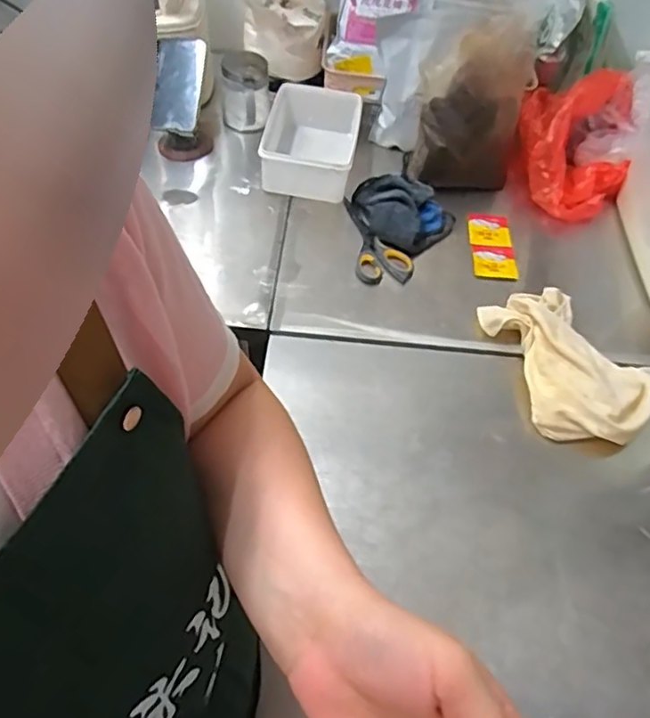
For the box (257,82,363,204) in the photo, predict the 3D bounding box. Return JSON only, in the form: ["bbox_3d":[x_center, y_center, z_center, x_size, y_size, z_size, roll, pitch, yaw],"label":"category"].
[{"bbox_3d":[-0.022,-0.369,1.018,0.145,0.086,0.228,8,53,3],"label":"box"}]

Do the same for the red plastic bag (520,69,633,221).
[{"bbox_3d":[0.419,-0.368,1.004,0.190,0.130,0.244,17,54,9],"label":"red plastic bag"}]

